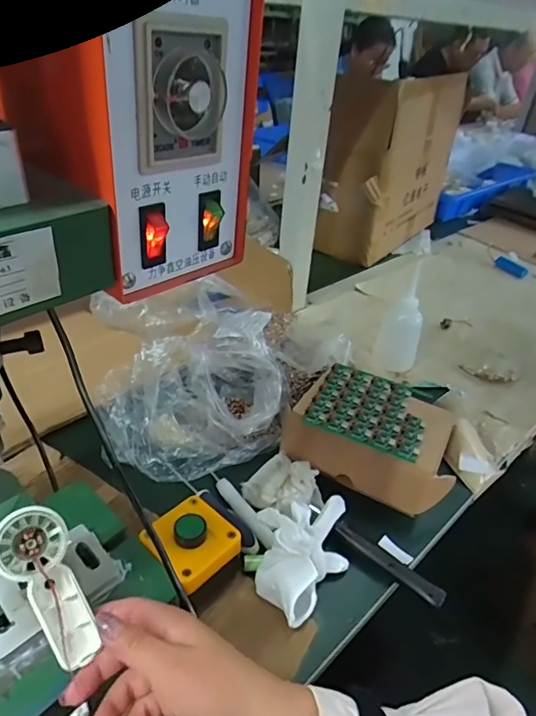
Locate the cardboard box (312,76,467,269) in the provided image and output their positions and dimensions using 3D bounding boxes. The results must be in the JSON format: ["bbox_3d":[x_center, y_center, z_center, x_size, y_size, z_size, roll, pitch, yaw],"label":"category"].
[{"bbox_3d":[0.280,-0.444,1.093,0.179,0.315,0.397,23,39,24],"label":"cardboard box"}]

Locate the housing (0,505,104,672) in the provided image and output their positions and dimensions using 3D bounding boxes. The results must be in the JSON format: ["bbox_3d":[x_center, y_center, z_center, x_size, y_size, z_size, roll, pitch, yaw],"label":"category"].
[{"bbox_3d":[-0.152,0.158,0.338,0.044,0.109,0.020,-26,4,-35],"label":"housing"}]

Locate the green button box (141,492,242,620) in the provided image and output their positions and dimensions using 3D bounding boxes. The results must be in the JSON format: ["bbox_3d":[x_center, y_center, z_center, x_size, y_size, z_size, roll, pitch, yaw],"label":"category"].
[{"bbox_3d":[-0.069,0.171,0.440,0.073,0.052,0.072,30,42,31],"label":"green button box"}]

